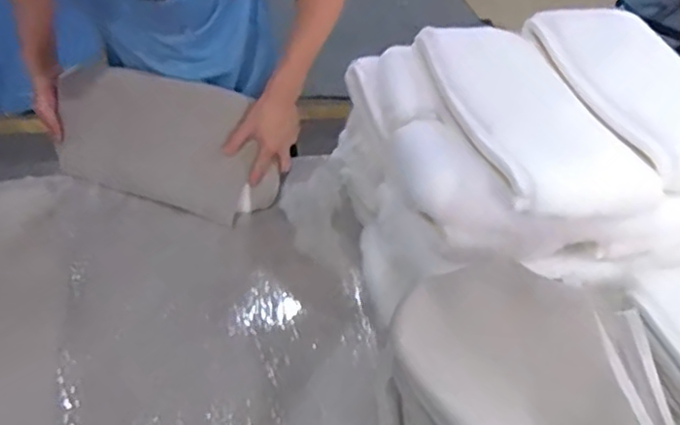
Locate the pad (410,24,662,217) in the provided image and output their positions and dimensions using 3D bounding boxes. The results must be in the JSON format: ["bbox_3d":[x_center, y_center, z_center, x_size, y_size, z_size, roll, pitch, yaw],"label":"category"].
[{"bbox_3d":[0.254,-0.152,0.935,0.216,0.043,0.442,-8,42,-15],"label":"pad"}]

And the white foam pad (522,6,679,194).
[{"bbox_3d":[0.443,-0.198,0.994,0.206,0.058,0.452,-6,41,-13],"label":"white foam pad"}]

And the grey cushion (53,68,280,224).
[{"bbox_3d":[-0.313,-0.130,1.178,0.401,0.226,0.039,16,19,8],"label":"grey cushion"}]

